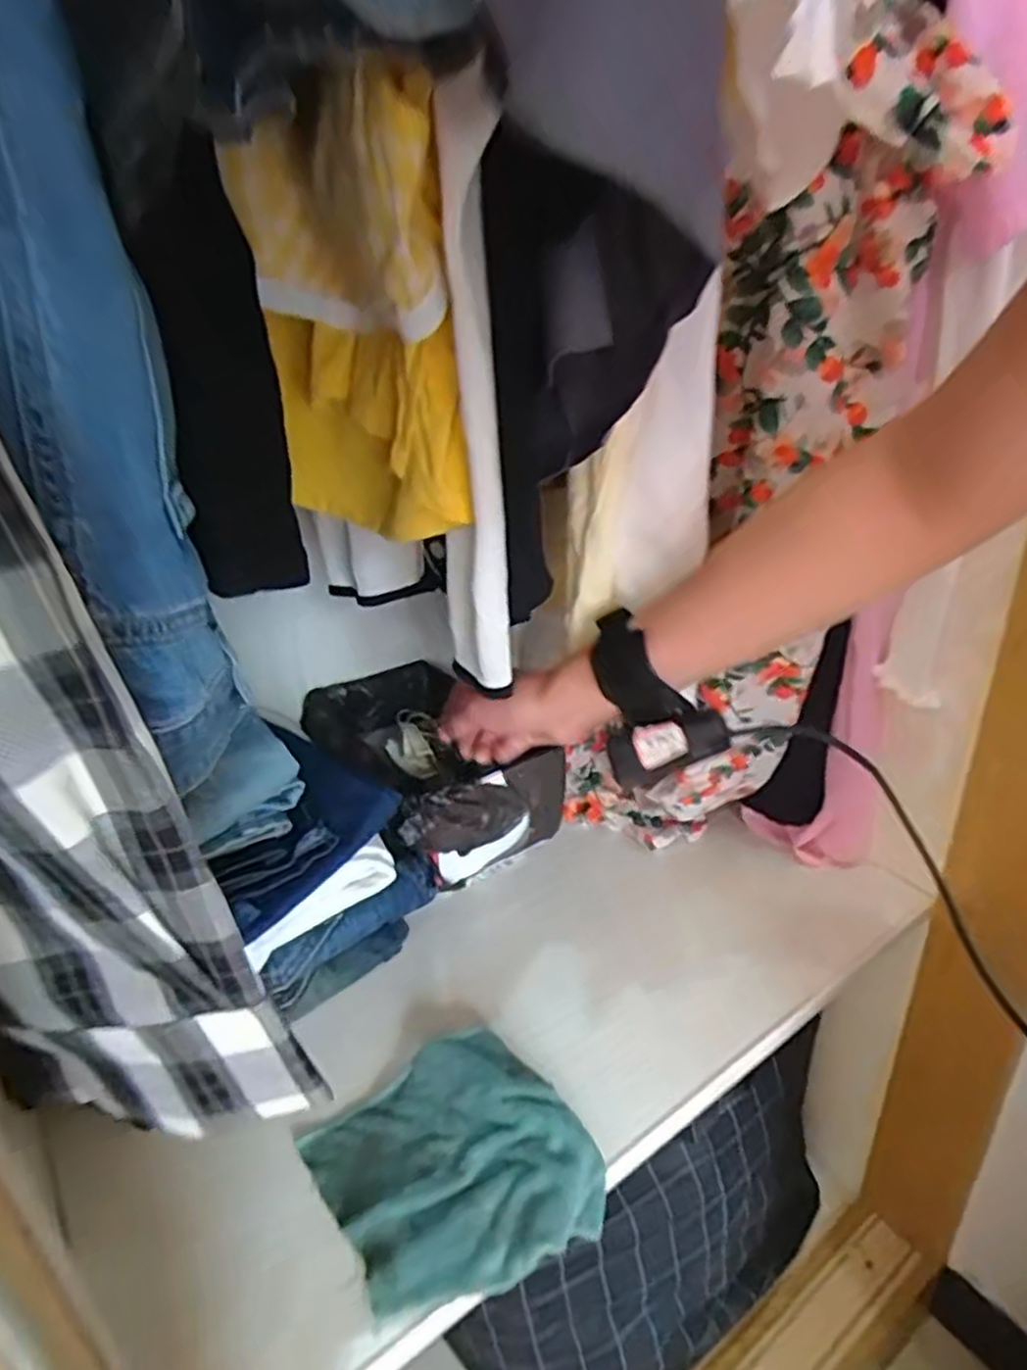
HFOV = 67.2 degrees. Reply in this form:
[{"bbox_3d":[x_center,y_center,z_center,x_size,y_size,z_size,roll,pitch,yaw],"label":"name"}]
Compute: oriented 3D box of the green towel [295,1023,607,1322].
[{"bbox_3d":[-0.038,0.298,0.484,0.146,0.037,0.152,-18,30,-27],"label":"green towel"}]

